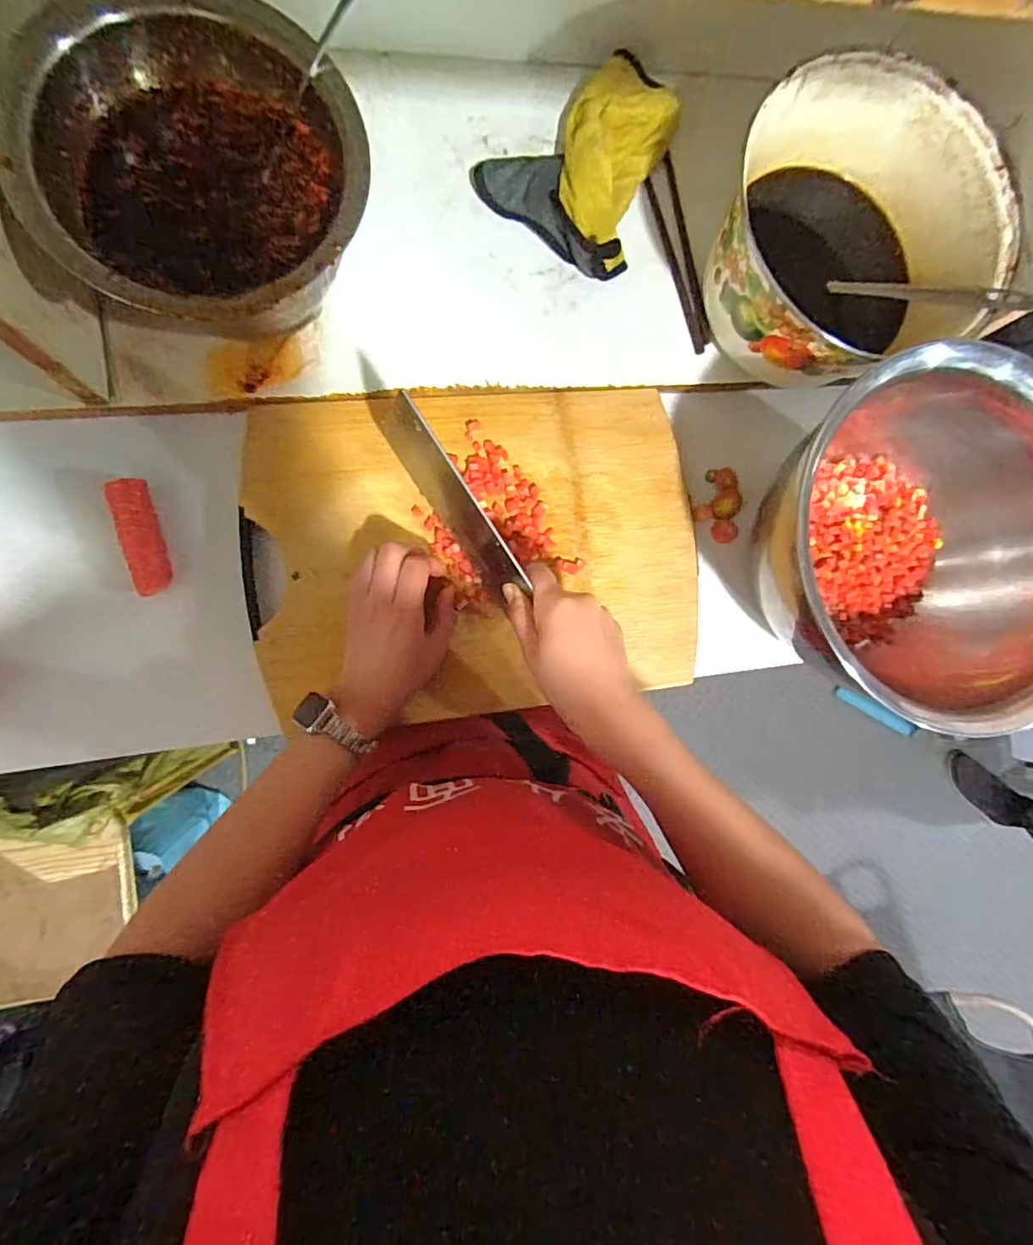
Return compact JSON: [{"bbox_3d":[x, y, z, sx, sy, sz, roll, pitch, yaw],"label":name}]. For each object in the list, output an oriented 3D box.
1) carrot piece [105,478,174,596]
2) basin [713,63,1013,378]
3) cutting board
[{"bbox_3d":[-0.300,-0.069,0.440,0.025,0.023,0.090,-15,90,-10],"label":"carrot piece"},{"bbox_3d":[0.267,-0.318,0.477,0.218,0.128,0.211,1,87,-9],"label":"basin"},{"bbox_3d":[-0.030,-0.061,0.481,0.384,0.012,0.274,-7,88,-10],"label":"cutting board"}]

